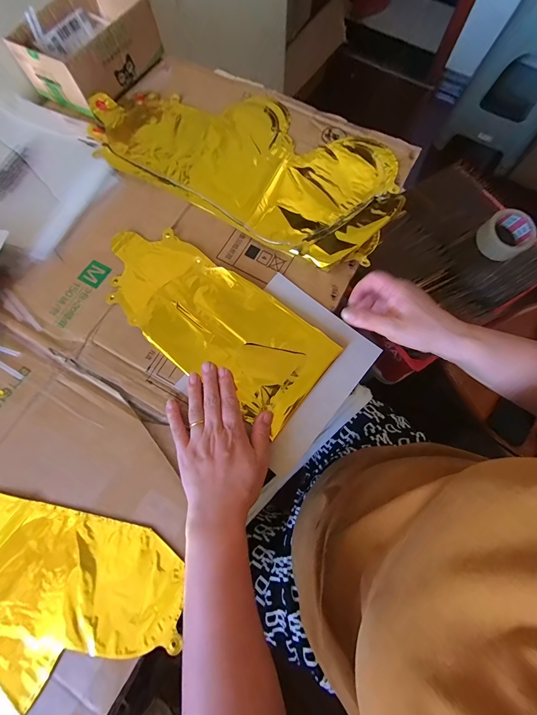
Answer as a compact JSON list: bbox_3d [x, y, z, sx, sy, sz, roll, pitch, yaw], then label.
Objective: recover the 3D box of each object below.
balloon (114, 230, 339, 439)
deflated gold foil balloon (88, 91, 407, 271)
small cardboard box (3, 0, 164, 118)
[{"bbox_3d":[-0.076,-0.051,0.371,0.309,0.015,0.133,35,78,7],"label":"balloon"},{"bbox_3d":[-0.035,-0.296,0.434,0.455,0.024,0.220,30,77,10],"label":"deflated gold foil balloon"},{"bbox_3d":[-0.282,-0.503,0.472,0.144,0.063,0.203,29,77,10],"label":"small cardboard box"}]

